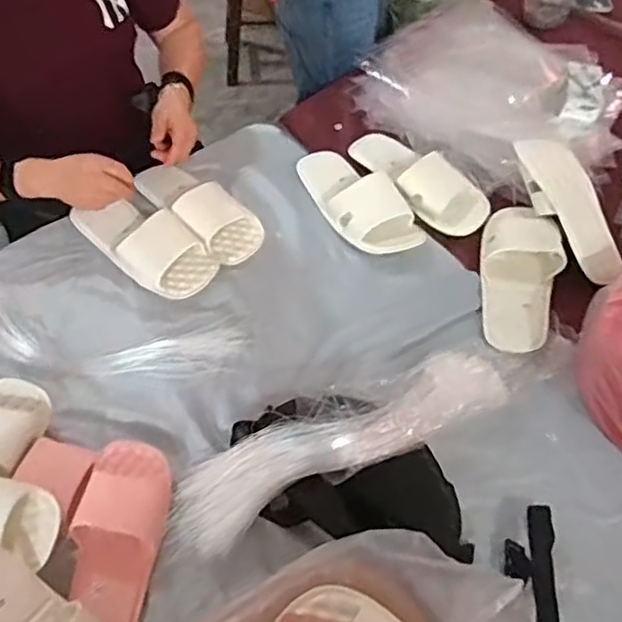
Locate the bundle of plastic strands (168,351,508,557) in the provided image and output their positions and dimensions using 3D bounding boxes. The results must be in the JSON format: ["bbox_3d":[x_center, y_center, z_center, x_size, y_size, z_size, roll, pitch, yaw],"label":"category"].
[{"bbox_3d":[0.045,0.156,0.796,0.453,0.087,0.101,-23,57,-15],"label":"bundle of plastic strands"}]

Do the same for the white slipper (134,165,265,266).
[{"bbox_3d":[-0.193,-0.183,1.064,0.275,0.049,0.110,37,62,23],"label":"white slipper"}]

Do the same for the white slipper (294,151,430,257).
[{"bbox_3d":[0.075,-0.192,1.075,0.120,0.052,0.250,-27,59,-18],"label":"white slipper"}]

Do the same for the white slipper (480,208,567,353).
[{"bbox_3d":[0.325,-0.052,0.995,0.116,0.055,0.266,7,55,5],"label":"white slipper"}]

